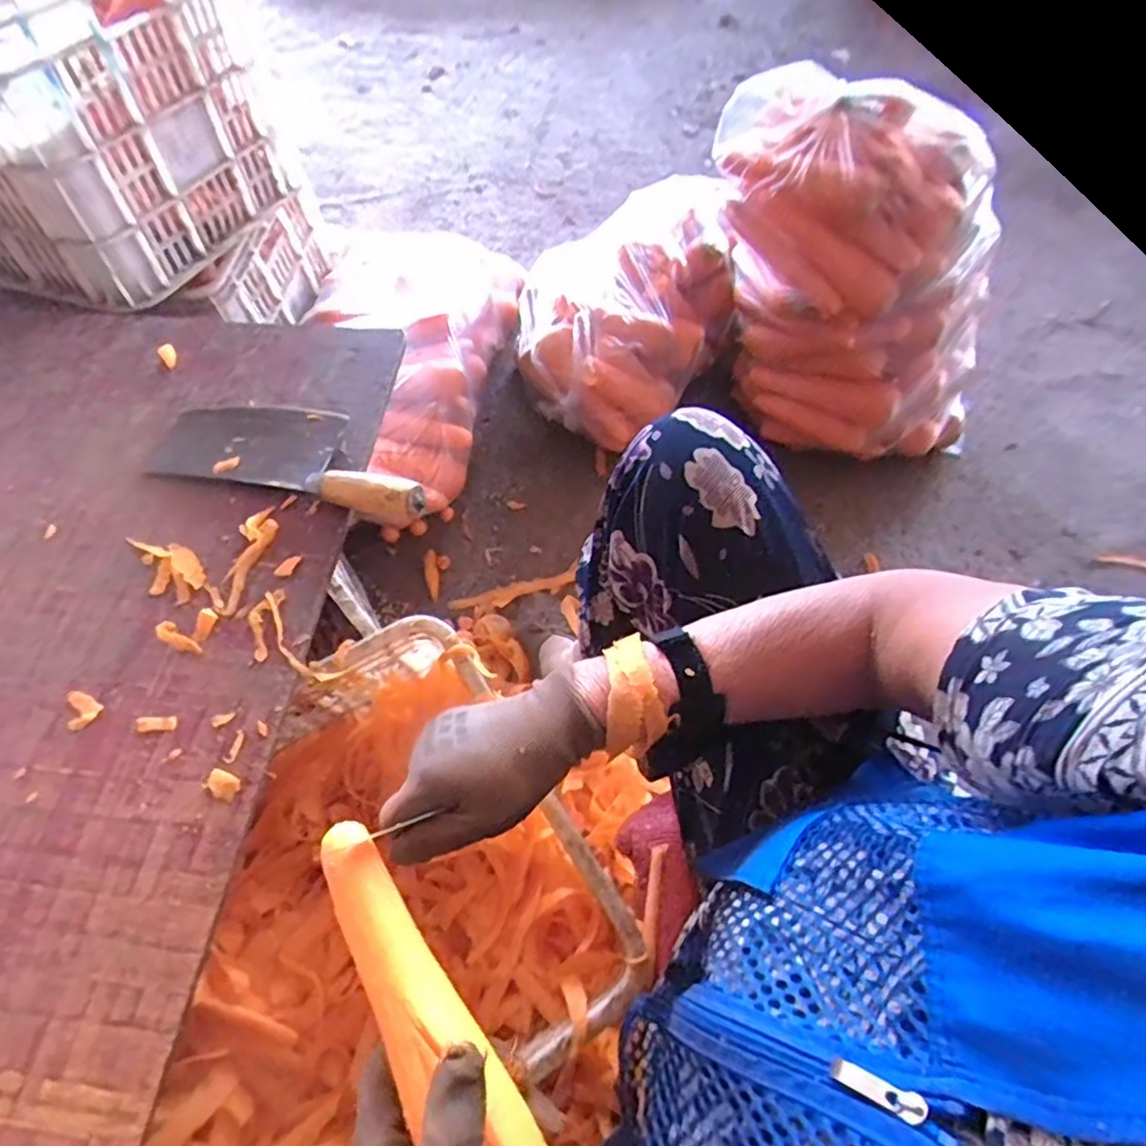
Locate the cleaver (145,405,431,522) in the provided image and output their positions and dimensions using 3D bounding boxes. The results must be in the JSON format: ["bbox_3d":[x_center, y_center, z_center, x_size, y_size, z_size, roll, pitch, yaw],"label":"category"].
[{"bbox_3d":[-0.245,-0.109,0.563,0.267,0.037,0.097,13,64,10],"label":"cleaver"}]

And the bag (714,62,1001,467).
[{"bbox_3d":[0.362,-0.357,0.833,0.440,0.371,0.212,24,67,12],"label":"bag"}]

